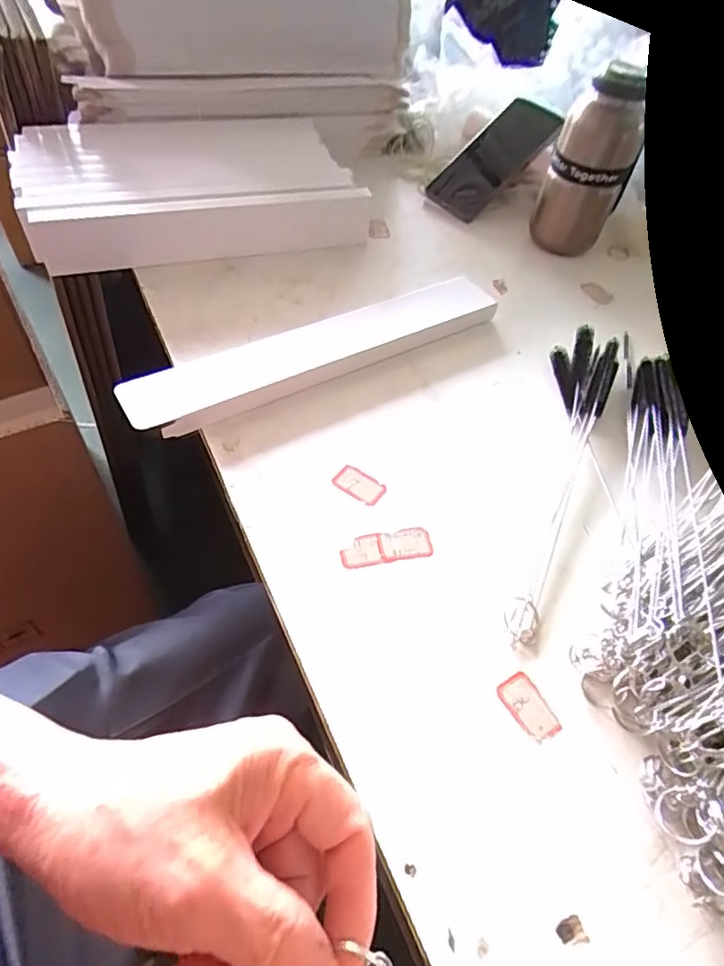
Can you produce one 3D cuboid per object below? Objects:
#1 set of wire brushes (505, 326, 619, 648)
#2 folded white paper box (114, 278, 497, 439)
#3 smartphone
[{"bbox_3d":[0.145,-0.020,0.404,0.049,0.023,0.294,22,54,11],"label":"set of wire brushes"},{"bbox_3d":[-0.031,-0.111,0.457,0.326,0.023,0.049,-25,59,-22],"label":"folded white paper box"},{"bbox_3d":[0.146,-0.366,0.615,0.143,0.014,0.070,-43,71,11],"label":"smartphone"}]

